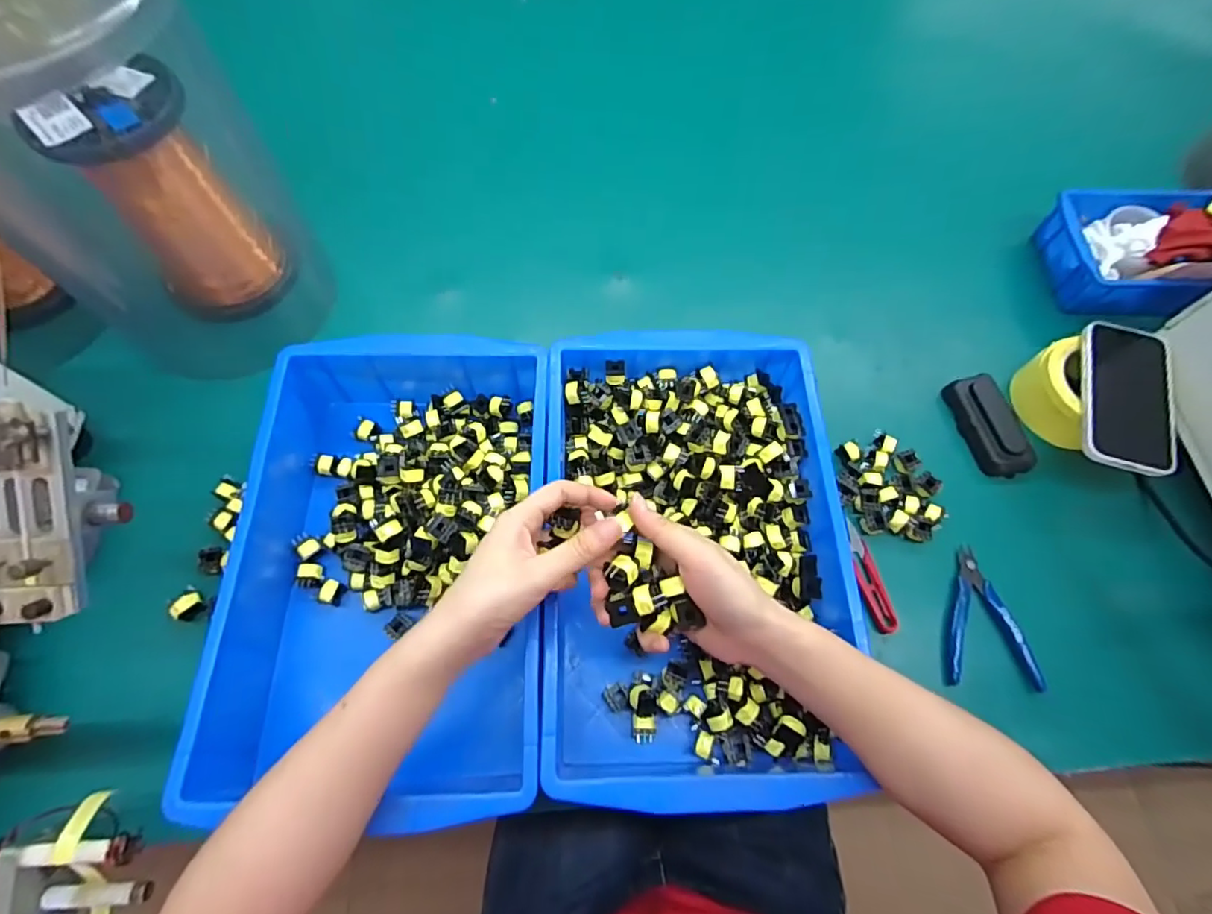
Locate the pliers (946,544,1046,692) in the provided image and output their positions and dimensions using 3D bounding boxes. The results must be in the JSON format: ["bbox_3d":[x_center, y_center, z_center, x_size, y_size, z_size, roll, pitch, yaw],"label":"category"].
[{"bbox_3d":[0.338,0.141,0.500,0.078,0.010,0.118,5,67,0],"label":"pliers"}]

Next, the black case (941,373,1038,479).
[{"bbox_3d":[0.390,-0.032,0.570,0.050,0.027,0.106,-10,68,-6],"label":"black case"}]

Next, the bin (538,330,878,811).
[{"bbox_3d":[0.069,0.074,0.478,0.234,0.091,0.378,0,67,-2],"label":"bin"}]

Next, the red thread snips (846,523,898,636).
[{"bbox_3d":[0.242,0.110,0.517,0.024,0.009,0.100,-13,68,-7],"label":"red thread snips"}]

